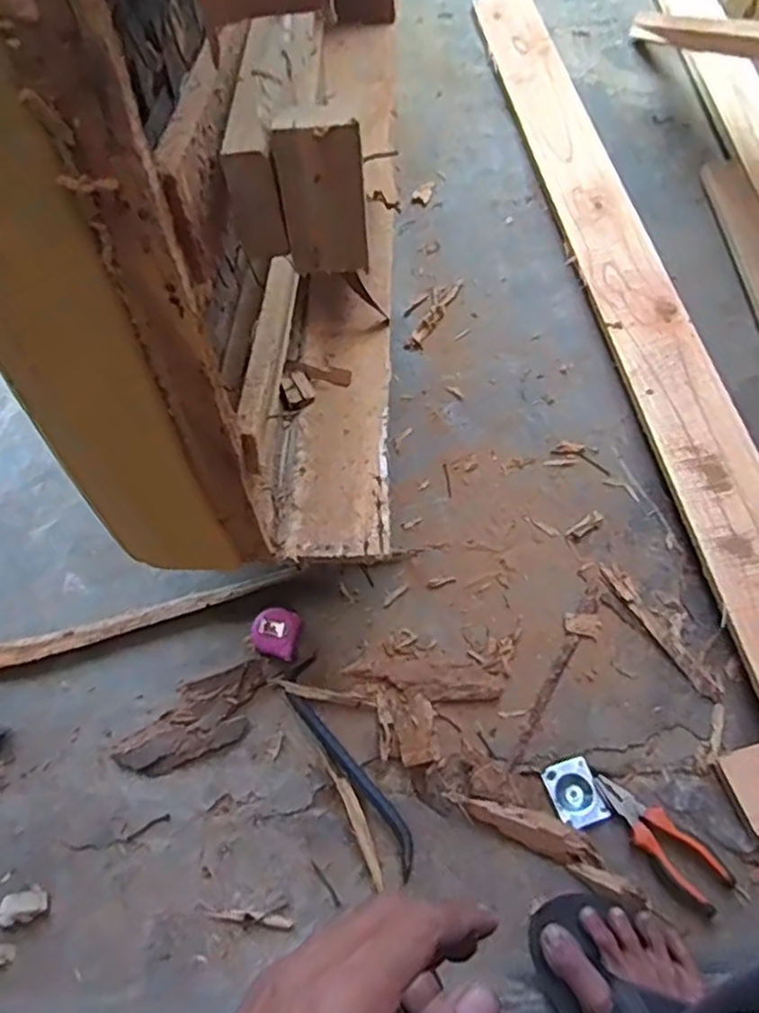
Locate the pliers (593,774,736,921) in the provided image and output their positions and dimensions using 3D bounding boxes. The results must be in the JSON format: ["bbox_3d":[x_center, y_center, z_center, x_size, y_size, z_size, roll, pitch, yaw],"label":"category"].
[{"bbox_3d":[0.306,0.360,0.737,0.160,0.013,0.057,41,73,16],"label":"pliers"}]

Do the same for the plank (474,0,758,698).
[{"bbox_3d":[0.392,-0.303,1.021,0.125,0.031,1.534,-14,65,4],"label":"plank"}]

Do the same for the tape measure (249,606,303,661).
[{"bbox_3d":[-0.131,0.158,0.850,0.057,0.026,0.060,11,67,6],"label":"tape measure"}]

